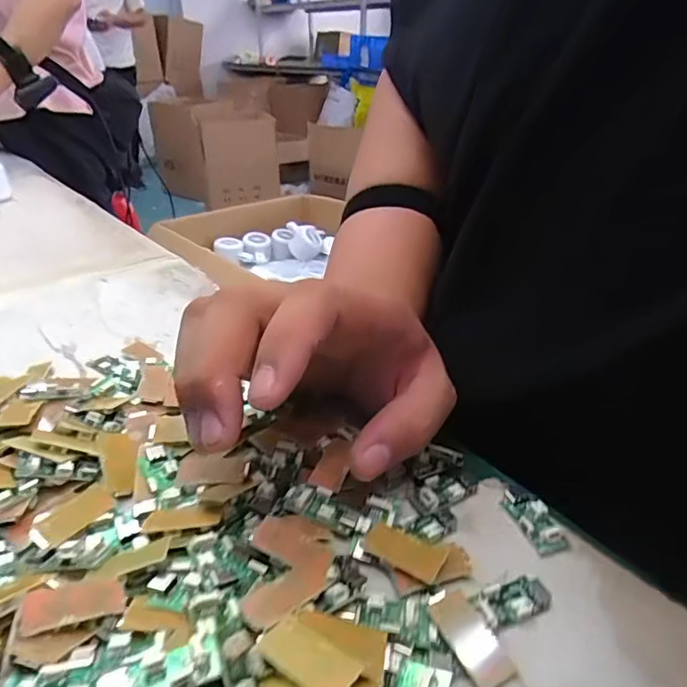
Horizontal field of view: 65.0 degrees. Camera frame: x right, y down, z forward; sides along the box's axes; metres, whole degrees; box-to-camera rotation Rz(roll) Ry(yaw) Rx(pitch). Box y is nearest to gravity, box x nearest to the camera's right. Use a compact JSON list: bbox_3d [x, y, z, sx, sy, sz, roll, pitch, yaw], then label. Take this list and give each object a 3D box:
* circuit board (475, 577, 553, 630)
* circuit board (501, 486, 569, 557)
[{"bbox_3d":[0.061,0.092,0.195,0.028,0.006,0.015,-12,30,-20],"label":"circuit board"},{"bbox_3d":[0.079,0.073,0.225,0.014,0.005,0.031,-9,29,-16],"label":"circuit board"}]

